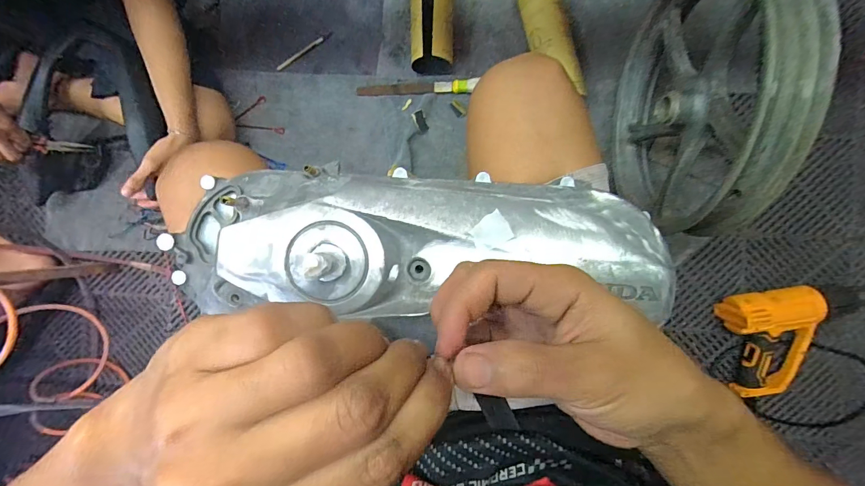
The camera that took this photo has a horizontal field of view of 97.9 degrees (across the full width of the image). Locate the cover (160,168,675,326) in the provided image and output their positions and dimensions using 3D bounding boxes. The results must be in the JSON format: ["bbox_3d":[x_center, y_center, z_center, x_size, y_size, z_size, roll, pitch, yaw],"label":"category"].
[{"bbox_3d":[-0.020,-0.003,0.281,0.380,0.043,0.105,0,90,4],"label":"cover"}]

